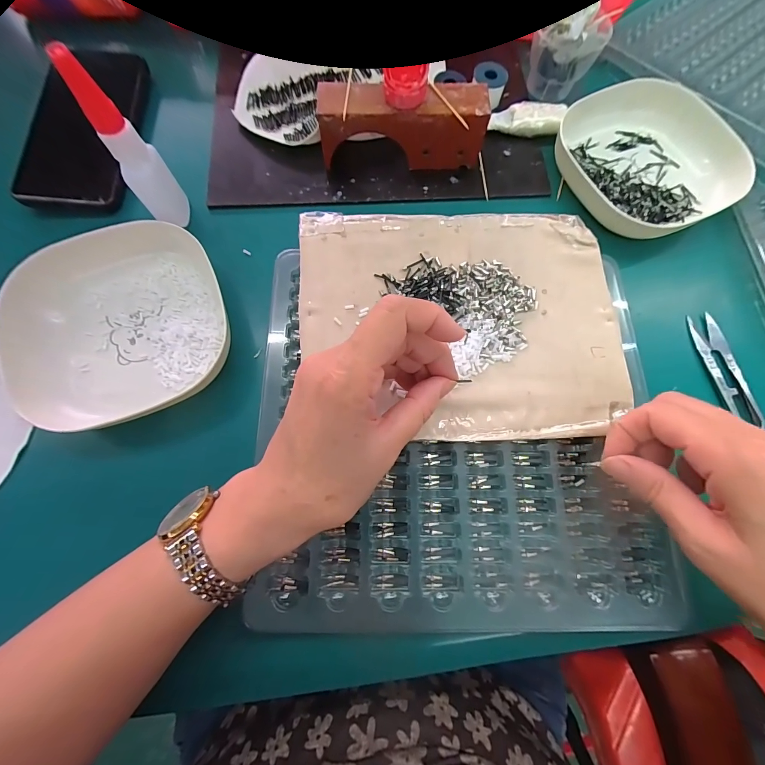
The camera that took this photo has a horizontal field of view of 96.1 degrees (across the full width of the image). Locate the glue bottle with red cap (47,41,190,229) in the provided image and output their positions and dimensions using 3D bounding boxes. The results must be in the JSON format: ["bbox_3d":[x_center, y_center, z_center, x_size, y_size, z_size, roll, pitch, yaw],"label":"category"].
[{"bbox_3d":[-0.164,-0.149,0.227,0.028,0.105,0.031,-34,78,-10],"label":"glue bottle with red cap"}]

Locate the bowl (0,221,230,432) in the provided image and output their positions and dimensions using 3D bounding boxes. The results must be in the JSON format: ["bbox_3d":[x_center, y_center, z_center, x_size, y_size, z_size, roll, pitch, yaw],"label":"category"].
[{"bbox_3d":[-0.183,-0.043,0.242,0.130,0.029,0.139,0,74,-1],"label":"bowl"}]

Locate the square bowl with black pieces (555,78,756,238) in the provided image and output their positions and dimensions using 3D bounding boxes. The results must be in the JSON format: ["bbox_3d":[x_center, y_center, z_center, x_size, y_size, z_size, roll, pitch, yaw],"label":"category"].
[{"bbox_3d":[0.233,-0.199,0.301,0.127,0.027,0.141,-20,76,-7],"label":"square bowl with black pieces"}]

